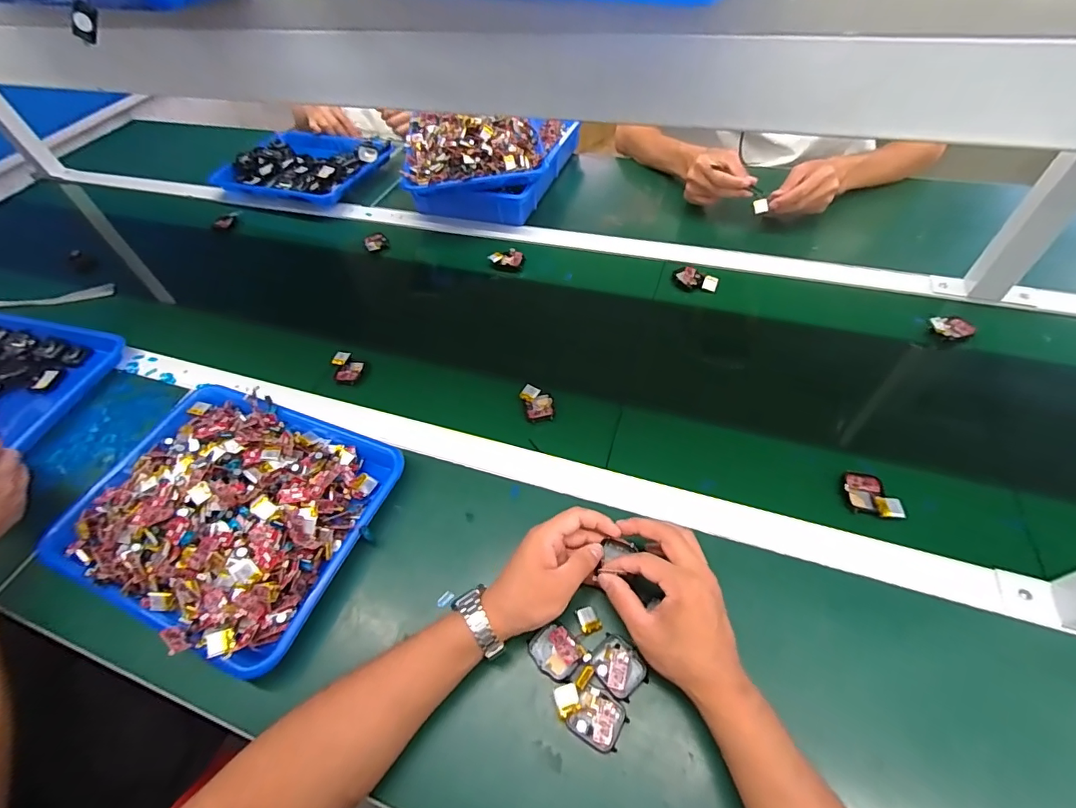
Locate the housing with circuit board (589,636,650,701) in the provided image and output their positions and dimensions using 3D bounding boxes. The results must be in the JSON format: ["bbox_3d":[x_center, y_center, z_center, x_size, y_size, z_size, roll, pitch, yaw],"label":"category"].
[{"bbox_3d":[0.071,0.230,0.413,0.039,0.012,0.046,-37,58,-21],"label":"housing with circuit board"}]

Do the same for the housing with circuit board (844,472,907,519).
[{"bbox_3d":[0.346,0.094,0.485,0.049,0.011,0.044,11,54,14],"label":"housing with circuit board"}]

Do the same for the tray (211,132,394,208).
[{"bbox_3d":[-0.500,-0.519,1.021,0.317,0.051,0.276,22,57,21],"label":"tray"}]

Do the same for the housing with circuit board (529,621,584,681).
[{"bbox_3d":[0.016,0.224,0.426,0.037,0.015,0.045,-40,59,-23],"label":"housing with circuit board"}]

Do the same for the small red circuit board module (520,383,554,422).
[{"bbox_3d":[0.000,-0.002,0.591,0.038,0.016,0.051,-11,52,-3],"label":"small red circuit board module"}]

